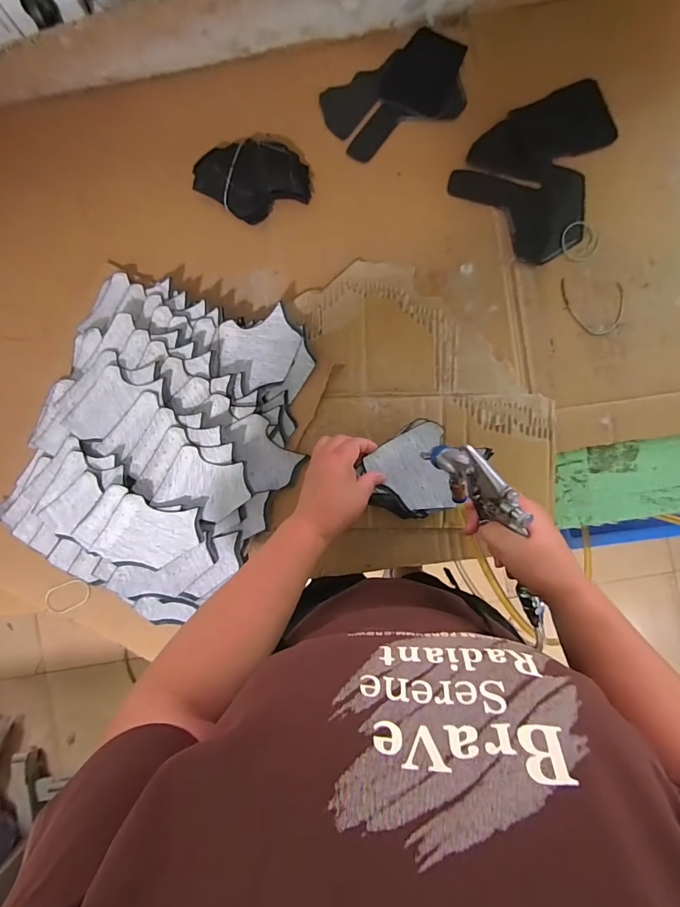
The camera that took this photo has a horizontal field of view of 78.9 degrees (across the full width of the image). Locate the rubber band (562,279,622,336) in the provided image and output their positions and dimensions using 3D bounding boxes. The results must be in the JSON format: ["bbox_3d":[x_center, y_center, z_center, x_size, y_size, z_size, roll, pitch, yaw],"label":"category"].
[{"bbox_3d":[0.333,-0.193,0.547,0.080,0.004,0.072,4,91,4],"label":"rubber band"}]

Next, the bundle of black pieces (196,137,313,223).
[{"bbox_3d":[-0.122,-0.380,0.573,0.149,0.025,0.103,-15,89,4],"label":"bundle of black pieces"}]

